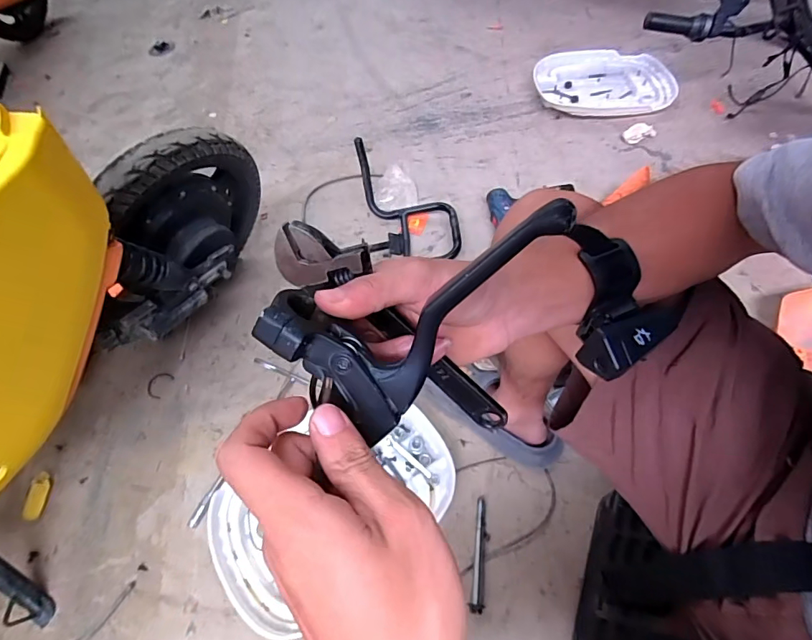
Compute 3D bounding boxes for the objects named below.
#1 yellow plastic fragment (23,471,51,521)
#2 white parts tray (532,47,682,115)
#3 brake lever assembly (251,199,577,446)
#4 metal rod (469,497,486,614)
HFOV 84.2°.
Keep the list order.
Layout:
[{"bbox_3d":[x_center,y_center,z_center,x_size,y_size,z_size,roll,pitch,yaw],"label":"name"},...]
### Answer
[{"bbox_3d":[-0.593,0.283,0.723,0.028,0.019,0.069,2,58,4],"label":"yellow plastic fragment"},{"bbox_3d":[0.535,-0.640,1.203,0.360,0.059,0.257,-5,58,0],"label":"white parts tray"},{"bbox_3d":[0.010,0.002,0.217,0.142,0.085,0.042,-23,21,9],"label":"brake lever assembly"},{"bbox_3d":[0.105,0.331,0.642,0.018,0.020,0.147,5,58,6],"label":"metal rod"}]

